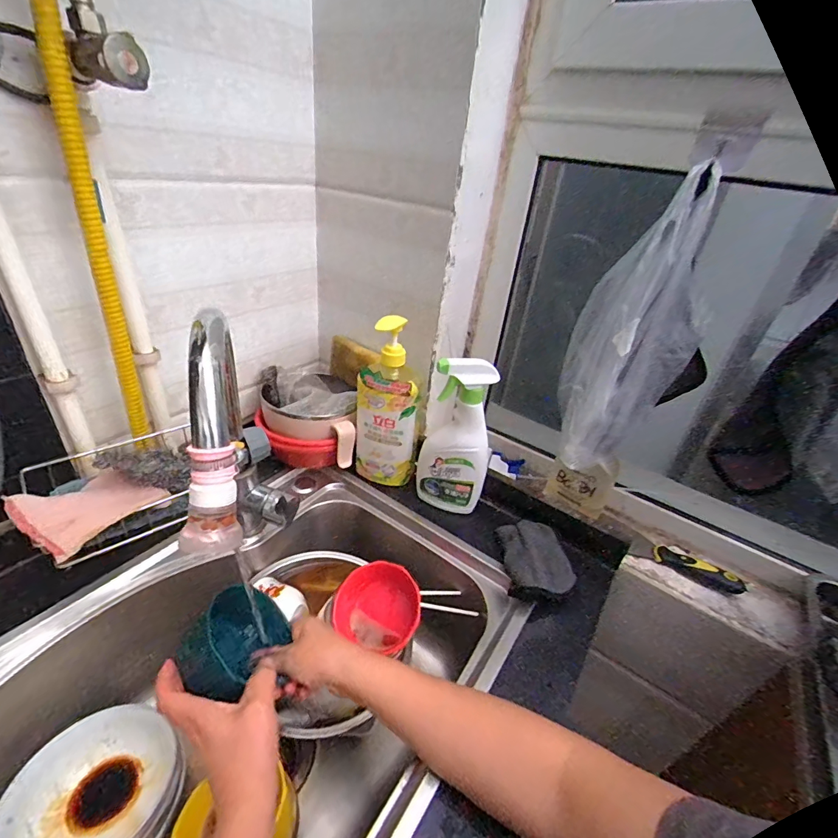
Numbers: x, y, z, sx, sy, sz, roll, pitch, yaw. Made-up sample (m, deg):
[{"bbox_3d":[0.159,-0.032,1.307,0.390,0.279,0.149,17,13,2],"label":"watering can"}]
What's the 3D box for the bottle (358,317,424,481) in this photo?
[{"bbox_3d":[-0.042,-0.021,0.631,0.097,0.257,0.063,6,32,-3],"label":"bottle"}]

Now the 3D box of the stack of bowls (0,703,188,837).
[{"bbox_3d":[-0.334,0.394,0.433,0.151,0.060,0.151,30,33,10],"label":"stack of bowls"}]

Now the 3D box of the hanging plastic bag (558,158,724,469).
[{"bbox_3d":[0.271,-0.105,0.524,0.148,0.314,0.102,-3,34,-17],"label":"hanging plastic bag"}]

